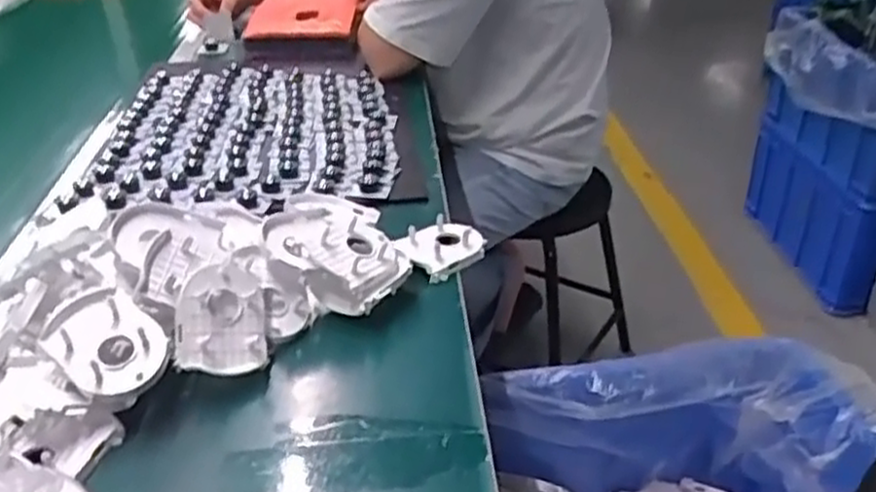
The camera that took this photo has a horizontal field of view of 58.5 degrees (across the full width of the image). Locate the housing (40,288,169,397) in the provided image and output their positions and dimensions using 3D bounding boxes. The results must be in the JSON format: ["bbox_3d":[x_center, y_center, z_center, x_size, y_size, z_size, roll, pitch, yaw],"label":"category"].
[{"bbox_3d":[-0.228,0.067,0.540,0.082,0.023,0.063,40,59,15],"label":"housing"}]

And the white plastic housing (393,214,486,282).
[{"bbox_3d":[0.002,-0.001,0.721,0.067,0.021,0.065,-27,40,-35],"label":"white plastic housing"}]

